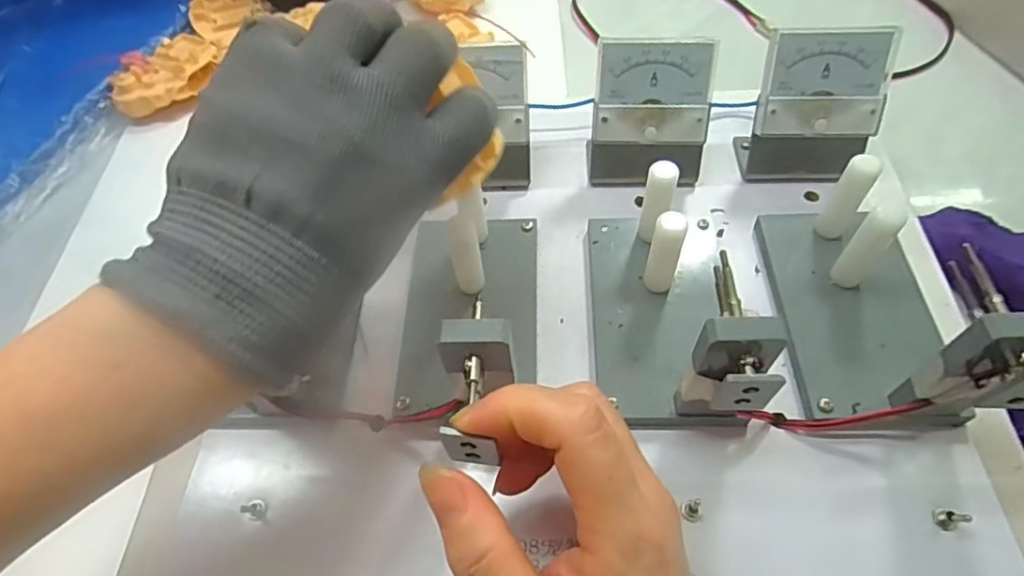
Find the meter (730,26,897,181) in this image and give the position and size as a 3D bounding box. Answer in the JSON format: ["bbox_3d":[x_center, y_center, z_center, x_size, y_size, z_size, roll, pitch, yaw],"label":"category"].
[{"bbox_3d":[0.170,-0.101,0.325,0.066,0.075,0.044,3,58,7],"label":"meter"}]

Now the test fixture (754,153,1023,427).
[{"bbox_3d":[0.167,0.000,0.262,0.071,0.084,0.126,3,58,6],"label":"test fixture"}]

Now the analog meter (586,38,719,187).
[{"bbox_3d":[0.079,-0.099,0.333,0.065,0.074,0.042,2,57,6],"label":"analog meter"}]

